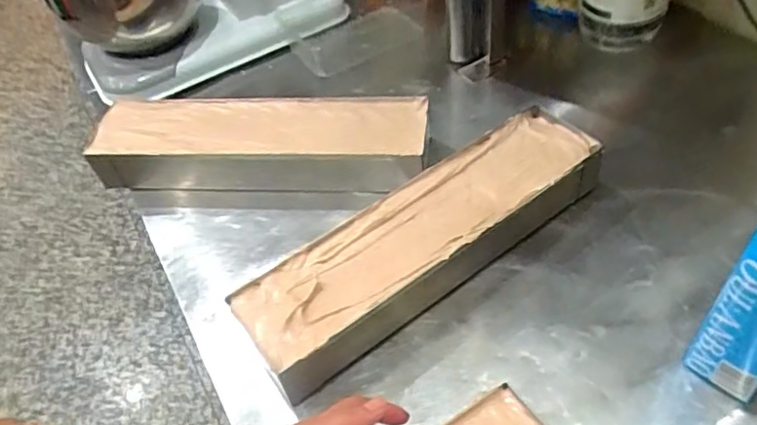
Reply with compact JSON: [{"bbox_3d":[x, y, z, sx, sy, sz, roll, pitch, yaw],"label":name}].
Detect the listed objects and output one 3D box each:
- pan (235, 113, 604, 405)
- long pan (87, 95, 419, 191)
[{"bbox_3d":[0.053,0.027,0.627,0.404,0.069,0.114,-34,53,-22],"label":"pan"},{"bbox_3d":[-0.154,-0.089,0.788,0.425,0.068,0.113,0,48,7],"label":"long pan"}]

